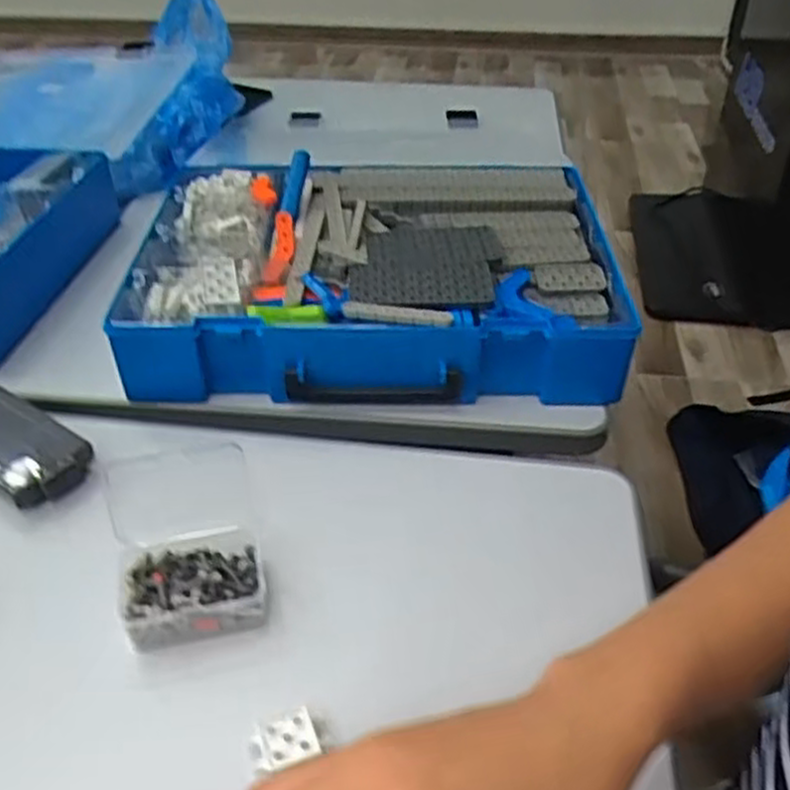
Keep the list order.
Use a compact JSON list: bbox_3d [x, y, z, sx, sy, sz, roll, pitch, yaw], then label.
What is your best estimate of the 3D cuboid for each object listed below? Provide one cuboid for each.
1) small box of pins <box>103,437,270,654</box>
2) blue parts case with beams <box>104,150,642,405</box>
[{"bbox_3d":[-0.118,0.085,0.449,0.077,0.035,0.109,-12,41,-14],"label":"small box of pins"},{"bbox_3d":[-0.016,-0.100,0.635,0.359,0.070,0.260,-1,40,0],"label":"blue parts case with beams"}]

